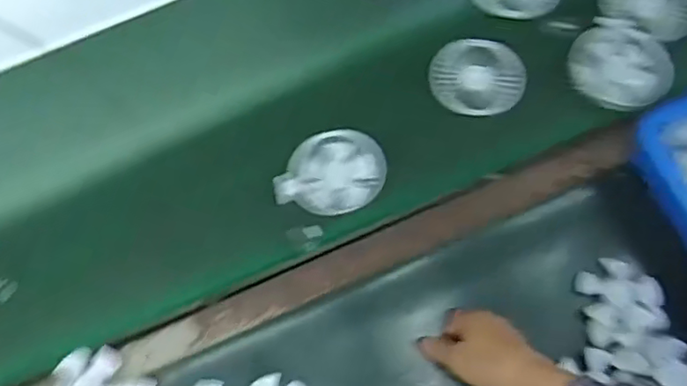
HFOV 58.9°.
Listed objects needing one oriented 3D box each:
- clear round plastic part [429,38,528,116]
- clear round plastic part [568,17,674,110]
[{"bbox_3d":[0.156,-0.136,0.704,0.104,0.012,0.097,-1,74,2],"label":"clear round plastic part"},{"bbox_3d":[0.314,-0.147,0.684,0.105,0.026,0.109,-1,74,2],"label":"clear round plastic part"}]

